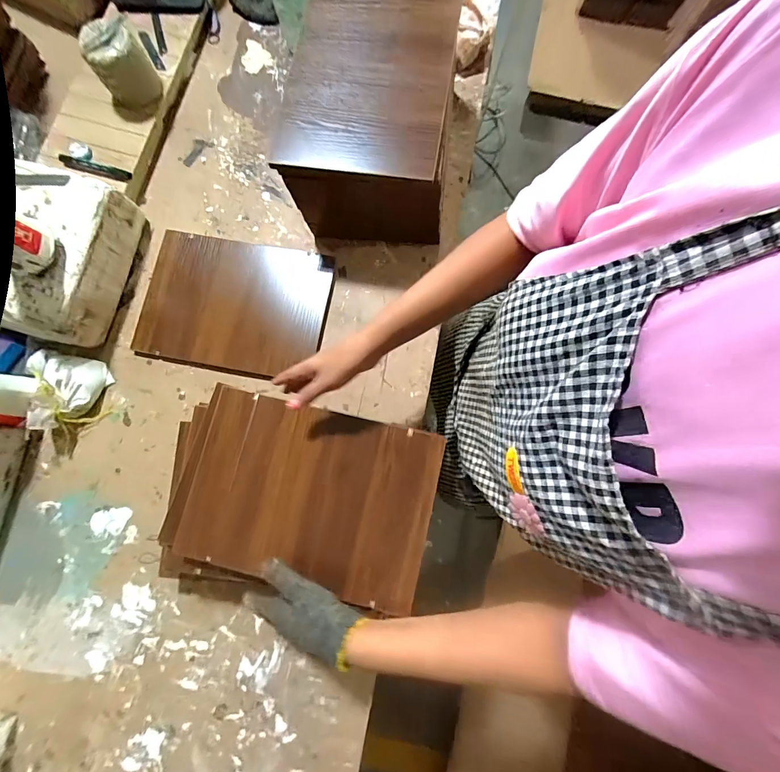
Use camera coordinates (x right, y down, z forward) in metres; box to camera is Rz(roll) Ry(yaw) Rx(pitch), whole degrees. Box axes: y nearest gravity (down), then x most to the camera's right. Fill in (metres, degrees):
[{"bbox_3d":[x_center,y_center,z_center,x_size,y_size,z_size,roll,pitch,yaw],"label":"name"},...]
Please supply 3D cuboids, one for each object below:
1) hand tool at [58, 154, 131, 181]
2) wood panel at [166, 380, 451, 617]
[{"bbox_3d":[-0.549,-0.402,0.671,0.134,0.016,0.024,16,81,-1],"label":"hand tool"},{"bbox_3d":[-0.108,0.146,0.496,0.325,0.014,0.228,13,80,4],"label":"wood panel"}]

